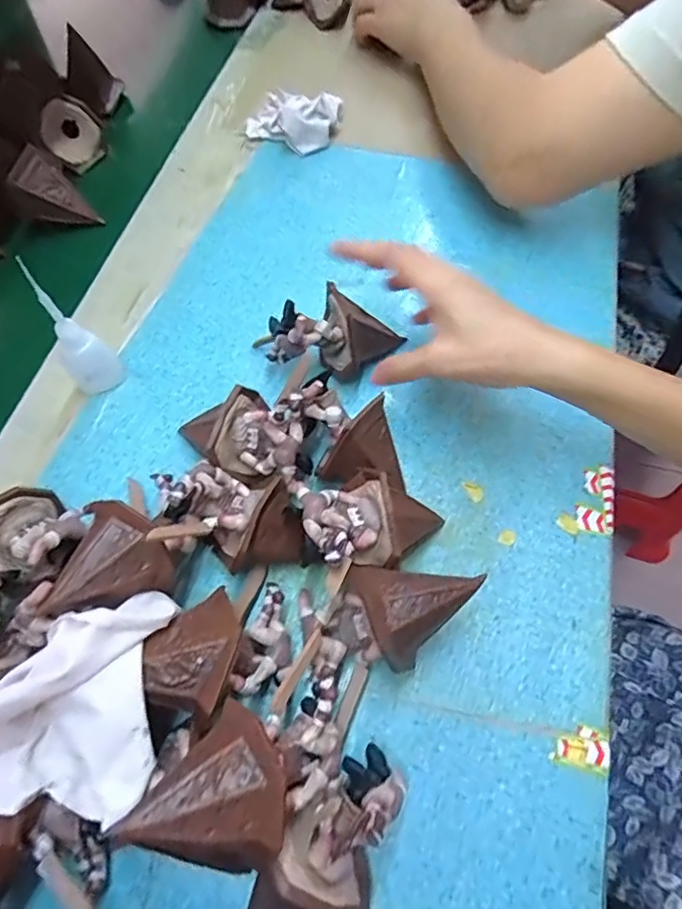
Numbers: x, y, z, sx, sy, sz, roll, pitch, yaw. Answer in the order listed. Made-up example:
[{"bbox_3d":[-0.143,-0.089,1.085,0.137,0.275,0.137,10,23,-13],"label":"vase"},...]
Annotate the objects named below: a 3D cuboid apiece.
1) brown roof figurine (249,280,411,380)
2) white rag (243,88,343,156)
[{"bbox_3d":[-0.008,-0.091,0.398,0.111,0.063,0.055,-1,64,-1],"label":"brown roof figurine"},{"bbox_3d":[-0.050,-0.350,0.540,0.094,0.039,0.071,24,66,11],"label":"white rag"}]

